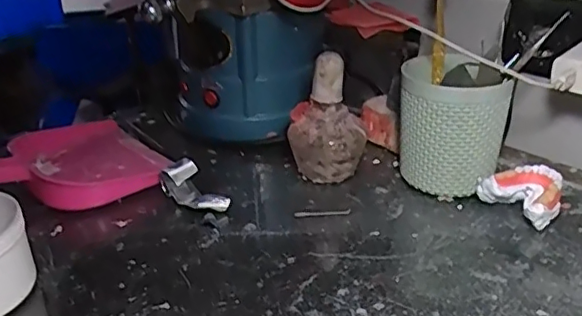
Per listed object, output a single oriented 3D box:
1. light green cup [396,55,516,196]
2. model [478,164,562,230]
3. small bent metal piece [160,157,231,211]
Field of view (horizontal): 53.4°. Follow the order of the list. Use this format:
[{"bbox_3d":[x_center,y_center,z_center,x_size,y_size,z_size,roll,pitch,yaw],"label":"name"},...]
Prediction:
[{"bbox_3d":[0.146,-0.029,0.529,0.091,0.113,0.085,6,28,16],"label":"light green cup"},{"bbox_3d":[0.201,0.031,0.500,0.050,0.035,0.061,-23,34,-35],"label":"model"},{"bbox_3d":[-0.088,0.026,0.521,0.036,0.032,0.066,-20,32,-30],"label":"small bent metal piece"}]

